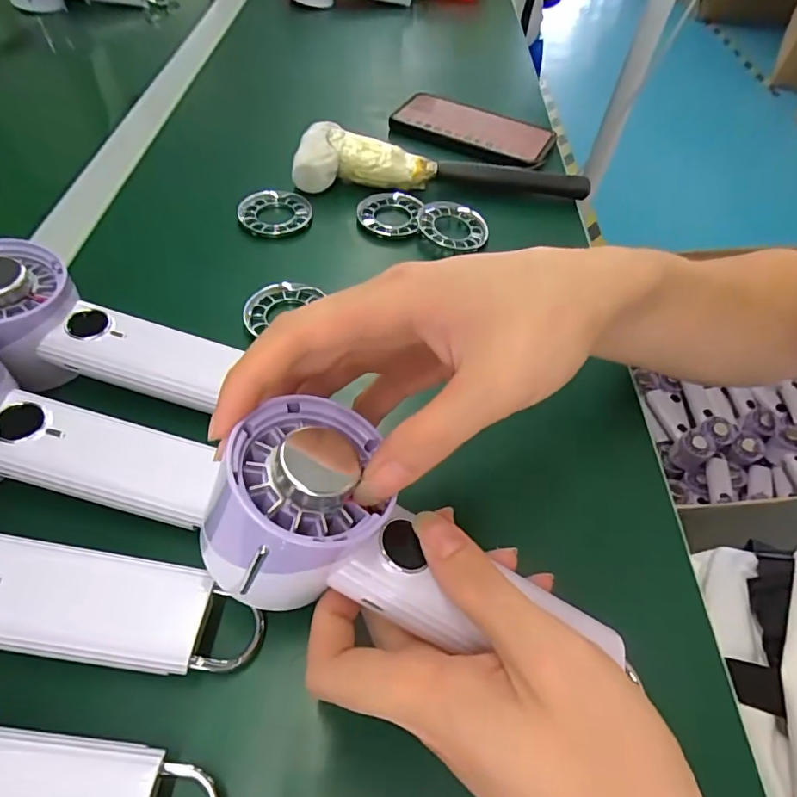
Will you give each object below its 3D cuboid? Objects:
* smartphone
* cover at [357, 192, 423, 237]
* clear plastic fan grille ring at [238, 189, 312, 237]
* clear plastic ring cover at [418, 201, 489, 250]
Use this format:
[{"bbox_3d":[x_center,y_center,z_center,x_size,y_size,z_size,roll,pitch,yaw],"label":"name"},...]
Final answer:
[{"bbox_3d":[0.072,-0.265,0.496,0.152,0.014,0.075,20,54,11],"label":"smartphone"},{"bbox_3d":[-0.008,-0.150,0.412,0.050,0.009,0.056,7,53,2],"label":"cover"},{"bbox_3d":[-0.098,-0.148,0.402,0.055,0.010,0.053,2,53,-2],"label":"clear plastic fan grille ring"},{"bbox_3d":[0.043,-0.137,0.401,0.055,0.010,0.051,8,53,3],"label":"clear plastic ring cover"}]

